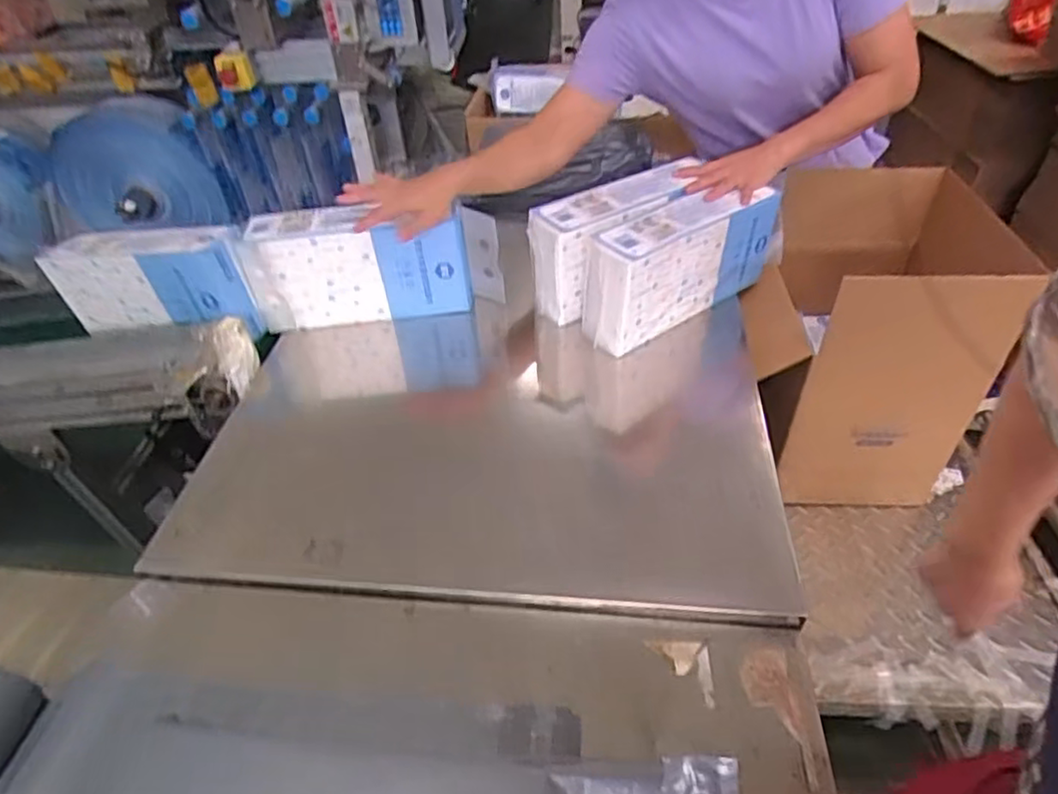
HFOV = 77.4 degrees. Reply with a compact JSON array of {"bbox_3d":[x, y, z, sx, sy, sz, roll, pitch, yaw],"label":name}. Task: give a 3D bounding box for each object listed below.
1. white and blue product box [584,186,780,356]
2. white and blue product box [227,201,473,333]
[{"bbox_3d":[0.228,-0.205,1.003,0.340,0.159,0.096,-27,46,-22],"label":"white and blue product box"},{"bbox_3d":[-0.241,-0.183,0.951,0.289,0.166,0.066,-6,42,0],"label":"white and blue product box"}]

